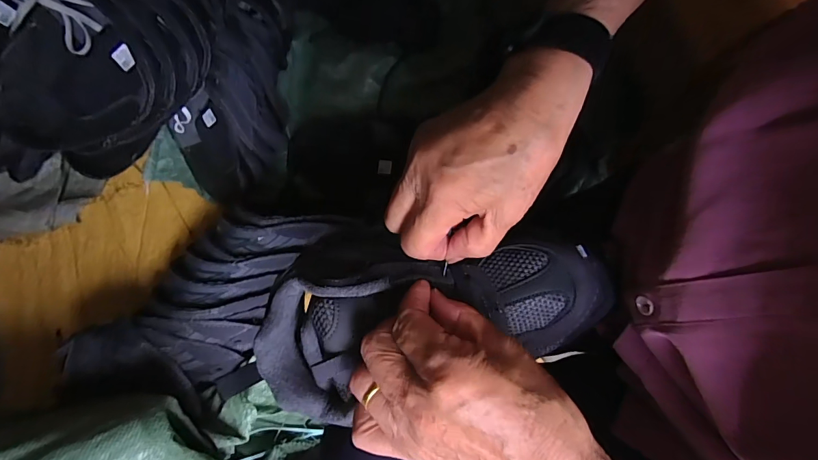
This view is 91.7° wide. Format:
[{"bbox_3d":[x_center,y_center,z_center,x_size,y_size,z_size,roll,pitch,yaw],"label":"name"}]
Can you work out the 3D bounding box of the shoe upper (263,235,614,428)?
[{"bbox_3d":[0.022,0.061,0.289,0.251,0.078,0.126,-5,78,-5],"label":"shoe upper"}]

